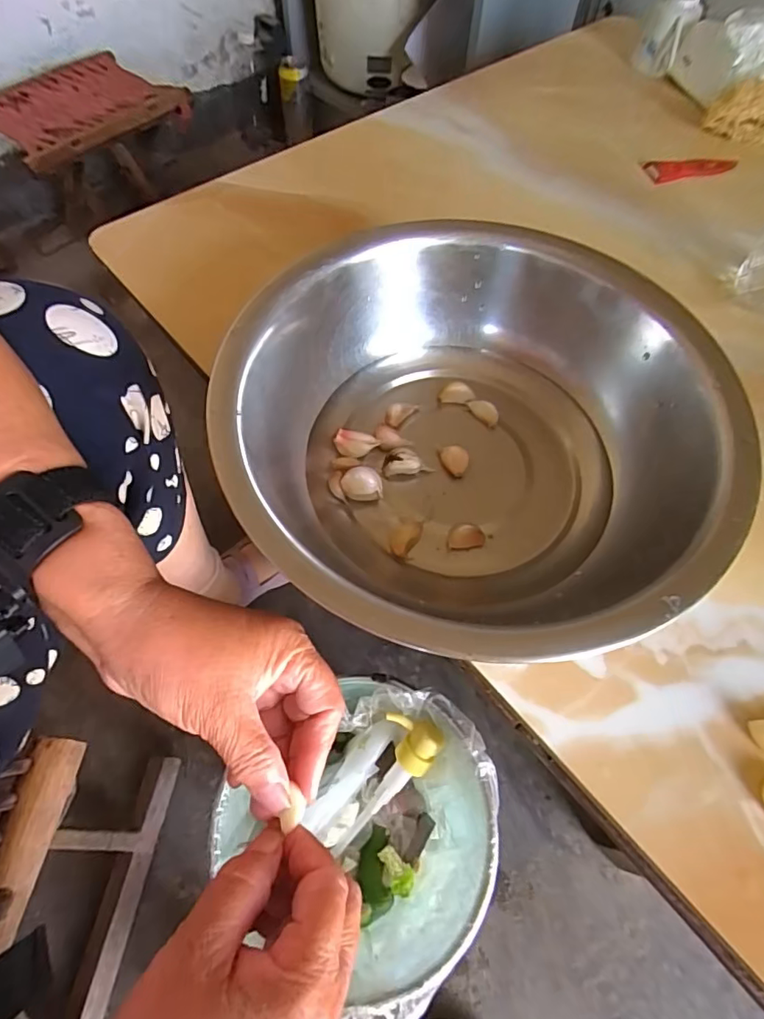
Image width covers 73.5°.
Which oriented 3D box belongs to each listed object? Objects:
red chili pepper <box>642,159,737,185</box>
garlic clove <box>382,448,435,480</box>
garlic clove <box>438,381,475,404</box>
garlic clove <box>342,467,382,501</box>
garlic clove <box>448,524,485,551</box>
[{"bbox_3d":[0.315,-0.349,0.525,0.096,0.013,0.027,-12,64,-8],"label":"red chili pepper"},{"bbox_3d":[0.017,-0.032,0.342,0.032,0.015,0.017,-4,63,-4],"label":"garlic clove"},{"bbox_3d":[0.055,-0.085,0.373,0.026,0.008,0.016,6,62,1],"label":"garlic clove"},{"bbox_3d":[-0.013,-0.015,0.328,0.026,0.022,0.014,0,63,-2],"label":"garlic clove"},{"bbox_3d":[0.053,0.018,0.322,0.023,0.011,0.013,-5,63,-5],"label":"garlic clove"}]

